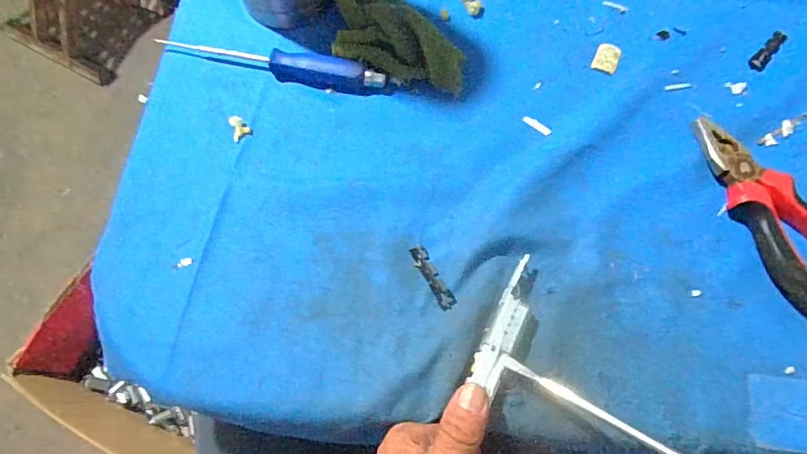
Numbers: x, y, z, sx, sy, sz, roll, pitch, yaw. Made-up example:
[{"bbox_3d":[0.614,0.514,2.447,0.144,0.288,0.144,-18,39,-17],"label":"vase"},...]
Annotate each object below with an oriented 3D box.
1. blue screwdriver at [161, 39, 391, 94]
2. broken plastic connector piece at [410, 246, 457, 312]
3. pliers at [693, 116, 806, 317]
[{"bbox_3d":[-0.103,-0.131,0.386,0.179,0.019,0.022,14,69,6],"label":"blue screwdriver"},{"bbox_3d":[0.019,0.033,0.325,0.011,0.004,0.047,-27,70,-9],"label":"broken plastic connector piece"},{"bbox_3d":[0.250,-0.007,0.326,0.051,0.020,0.156,-25,70,-8],"label":"pliers"}]

